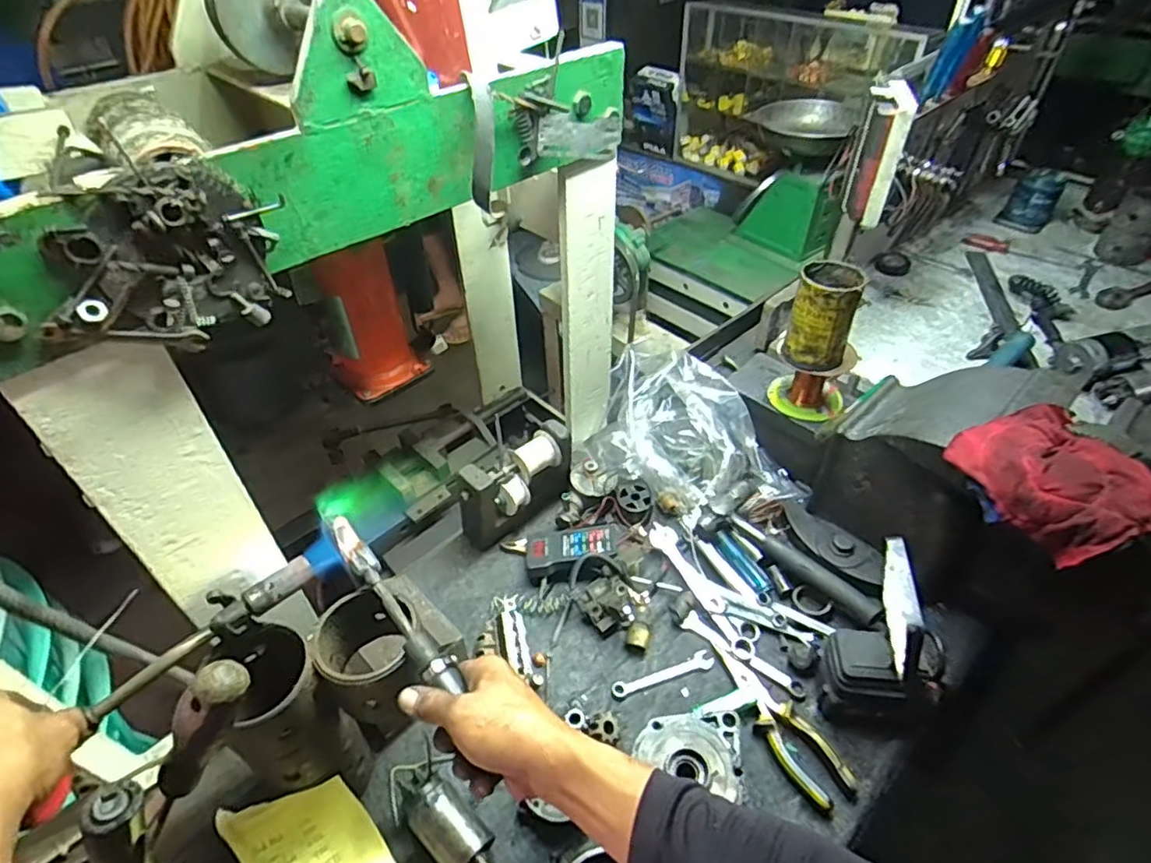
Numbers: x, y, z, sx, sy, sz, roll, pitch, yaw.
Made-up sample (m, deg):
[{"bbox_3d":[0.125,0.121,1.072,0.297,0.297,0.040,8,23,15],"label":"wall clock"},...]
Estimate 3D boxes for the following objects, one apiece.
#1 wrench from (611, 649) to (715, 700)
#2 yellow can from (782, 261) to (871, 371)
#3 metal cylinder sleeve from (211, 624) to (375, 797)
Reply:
[{"bbox_3d":[0.103,0.286,0.725,0.126,0.009,0.023,-16,45,-15],"label":"wrench"},{"bbox_3d":[0.310,-0.145,0.775,0.075,0.110,0.080,16,46,17],"label":"yellow can"},{"bbox_3d":[-0.246,0.271,0.565,0.069,0.209,0.084,2,43,3],"label":"metal cylinder sleeve"}]

